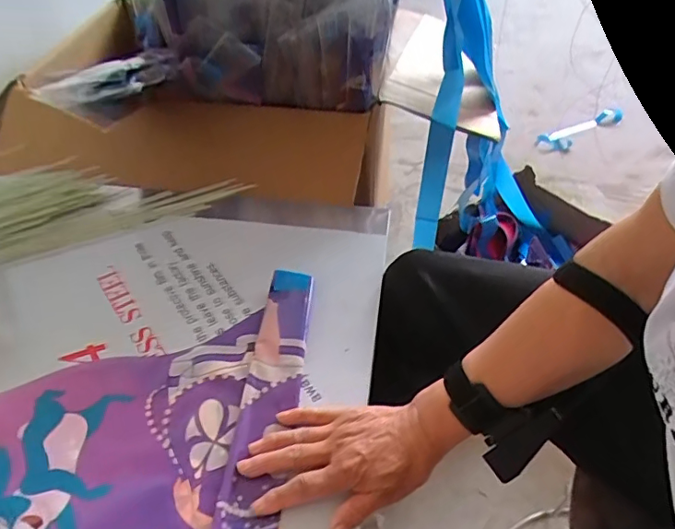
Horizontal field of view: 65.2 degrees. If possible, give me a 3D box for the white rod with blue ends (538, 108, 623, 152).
[{"bbox_3d":[0.733,-0.405,1.594,0.325,0.037,0.087,-26,50,-21],"label":"white rod with blue ends"}]

